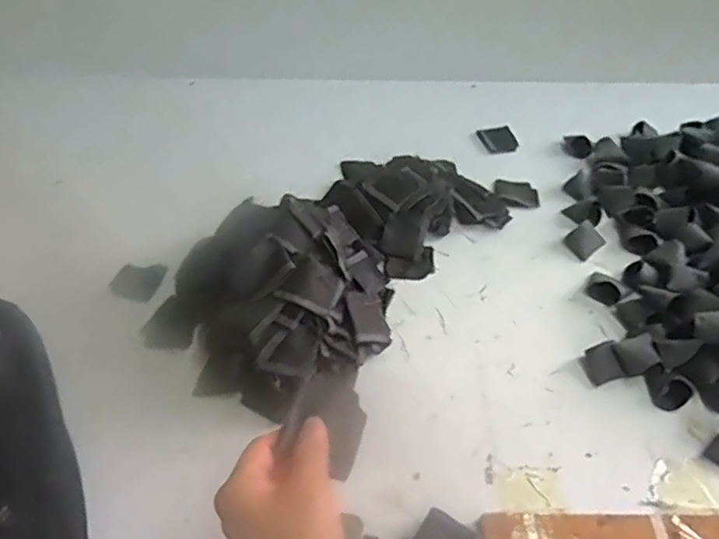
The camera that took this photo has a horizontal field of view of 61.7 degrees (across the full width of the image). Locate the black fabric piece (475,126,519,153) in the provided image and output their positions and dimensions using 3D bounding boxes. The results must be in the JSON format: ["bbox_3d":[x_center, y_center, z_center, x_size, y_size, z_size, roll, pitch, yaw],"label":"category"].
[{"bbox_3d":[0.194,-0.180,0.838,0.049,0.004,0.045,-11,61,-4],"label":"black fabric piece"}]

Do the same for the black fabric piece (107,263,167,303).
[{"bbox_3d":[-0.236,0.008,0.642,0.051,0.009,0.051,13,49,11],"label":"black fabric piece"}]

